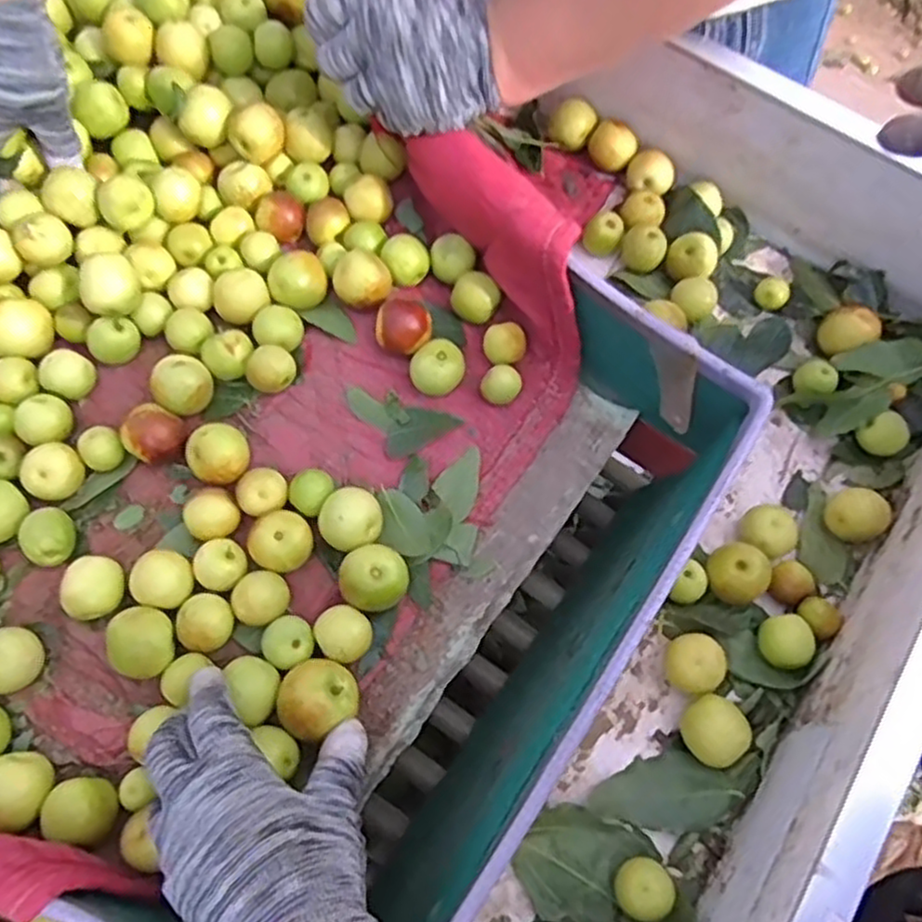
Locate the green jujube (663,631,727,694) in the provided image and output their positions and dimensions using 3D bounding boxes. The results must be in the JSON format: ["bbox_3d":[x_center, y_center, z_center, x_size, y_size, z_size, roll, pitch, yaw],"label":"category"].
[{"bbox_3d":[0.132,0.118,0.426,0.032,0.030,0.032,0,65,0],"label":"green jujube"}]

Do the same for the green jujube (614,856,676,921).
[{"bbox_3d":[0.094,0.220,0.381,0.027,0.021,0.027,0,65,0],"label":"green jujube"}]

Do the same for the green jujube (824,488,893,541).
[{"bbox_3d":[0.246,0.036,0.463,0.032,0.030,0.033,-40,71,-17],"label":"green jujube"}]

